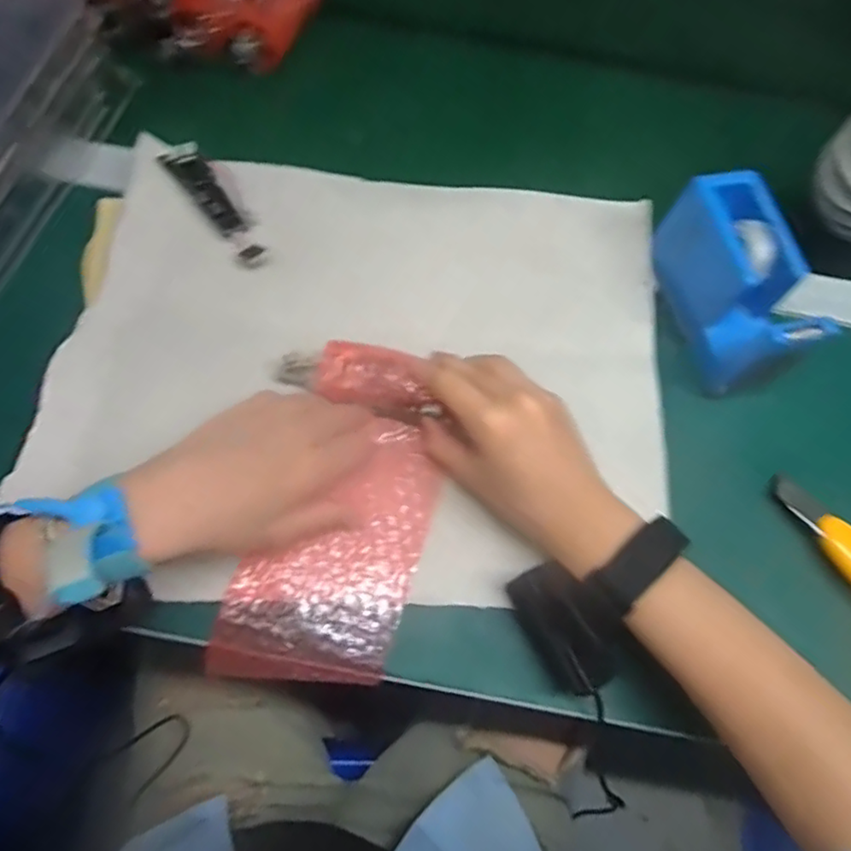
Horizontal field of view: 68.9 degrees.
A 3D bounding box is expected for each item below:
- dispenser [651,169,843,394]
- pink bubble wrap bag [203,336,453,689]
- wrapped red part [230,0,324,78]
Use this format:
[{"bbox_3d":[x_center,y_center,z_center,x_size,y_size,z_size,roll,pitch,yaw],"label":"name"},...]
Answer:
[{"bbox_3d":[0.206,-0.095,0.417,0.051,0.069,0.129,-12,69,-8],"label":"dispenser"},{"bbox_3d":[-0.046,0.057,0.375,0.096,0.031,0.205,19,76,5],"label":"pink bubble wrap bag"},{"bbox_3d":[-0.126,-0.351,0.531,0.044,0.036,0.117,25,69,7],"label":"wrapped red part"}]

